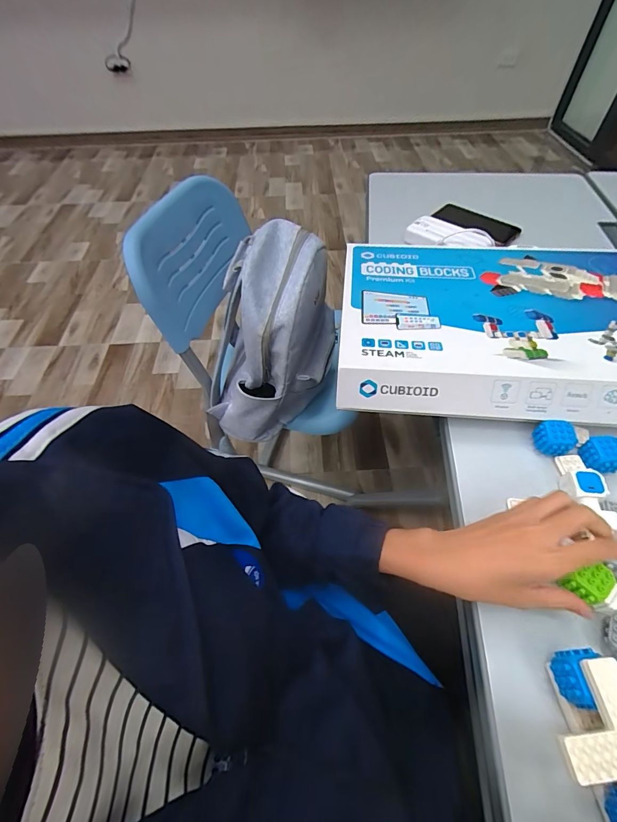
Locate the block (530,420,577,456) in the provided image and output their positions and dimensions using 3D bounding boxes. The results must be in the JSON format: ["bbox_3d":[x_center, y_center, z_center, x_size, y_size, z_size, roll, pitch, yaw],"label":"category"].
[{"bbox_3d":[0.281,0.031,0.426,0.035,0.030,0.035,-5,54,-2],"label":"block"}]

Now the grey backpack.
[{"bbox_3d":[-0.058,-0.135,0.698,0.174,0.338,0.270,16,56,13],"label":"grey backpack"}]

